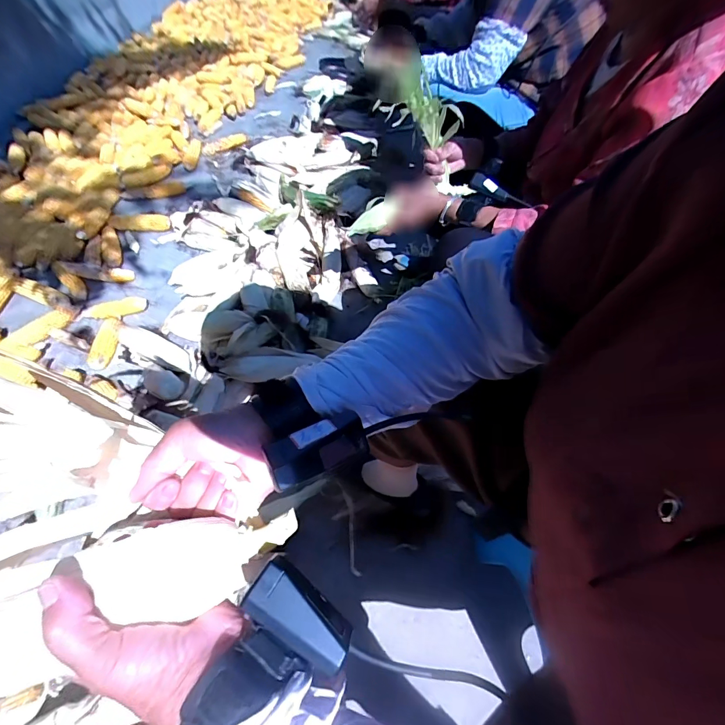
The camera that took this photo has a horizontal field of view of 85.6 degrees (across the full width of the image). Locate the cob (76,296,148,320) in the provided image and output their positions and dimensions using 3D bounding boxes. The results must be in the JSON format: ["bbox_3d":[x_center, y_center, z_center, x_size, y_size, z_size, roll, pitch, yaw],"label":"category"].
[{"bbox_3d":[-0.680,-0.144,1.064,0.171,0.044,0.047,-12,53,-8],"label":"cob"}]

